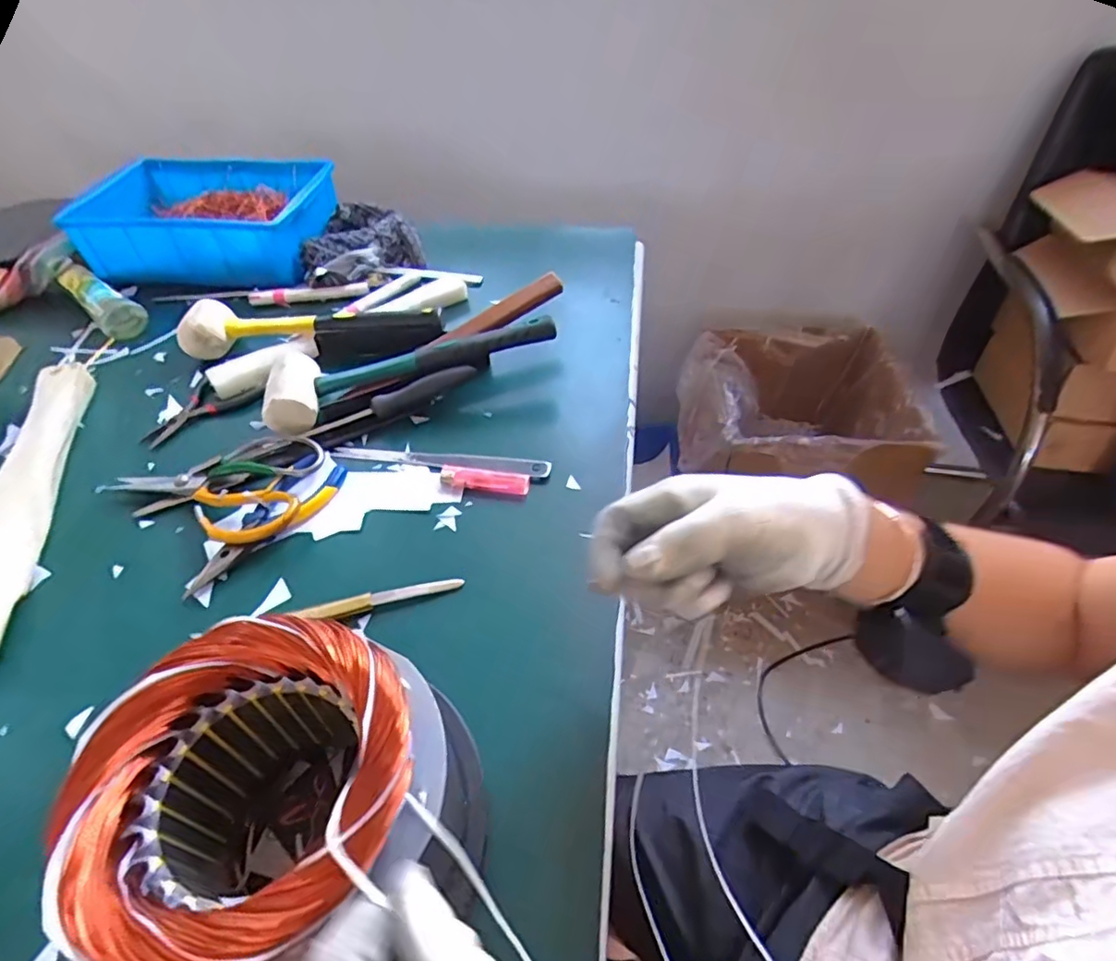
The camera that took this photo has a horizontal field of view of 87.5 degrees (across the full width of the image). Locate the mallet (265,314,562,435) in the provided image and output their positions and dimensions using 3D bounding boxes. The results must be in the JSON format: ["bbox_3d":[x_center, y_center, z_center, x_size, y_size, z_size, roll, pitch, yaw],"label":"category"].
[{"bbox_3d":[-0.139,-0.106,0.566,0.283,0.062,0.076,-9,49,-7],"label":"mallet"}]

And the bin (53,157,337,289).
[{"bbox_3d":[-0.450,-0.346,0.775,0.280,0.093,0.187,3,48,4],"label":"bin"}]

